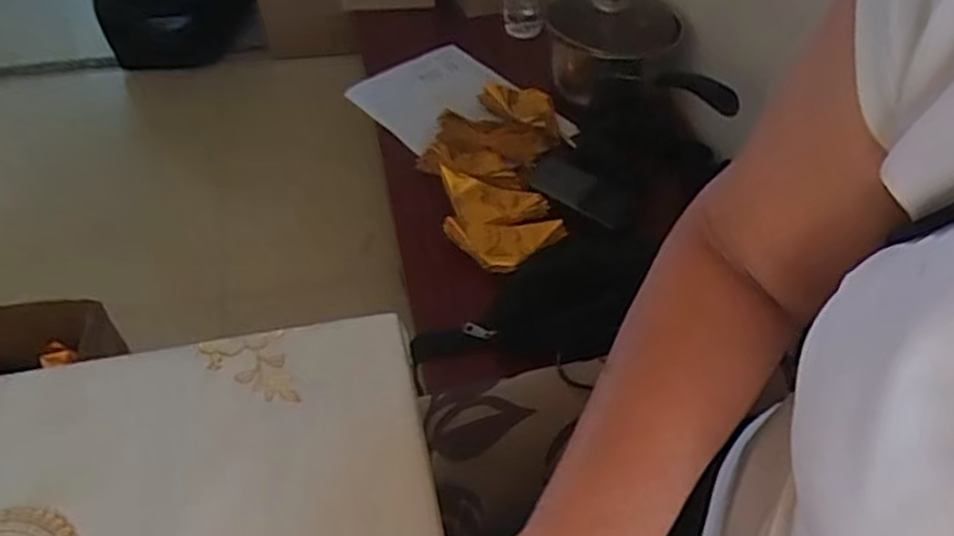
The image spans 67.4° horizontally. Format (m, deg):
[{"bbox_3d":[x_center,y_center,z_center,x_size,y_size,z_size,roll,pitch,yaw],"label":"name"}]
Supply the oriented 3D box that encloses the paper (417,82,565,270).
[{"bbox_3d":[0.019,-0.128,0.927,0.183,0.049,0.316,2,47,2],"label":"paper"}]

